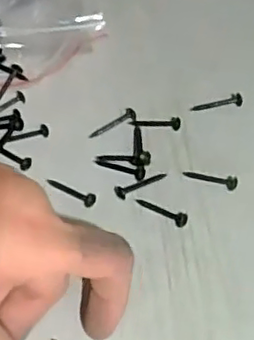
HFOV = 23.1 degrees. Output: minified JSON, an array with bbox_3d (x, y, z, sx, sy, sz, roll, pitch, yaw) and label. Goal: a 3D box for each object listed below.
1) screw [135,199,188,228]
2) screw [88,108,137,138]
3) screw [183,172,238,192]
[{"bbox_3d":[0.019,0.023,0.340,0.030,0.004,0.008,18,65,8],"label":"screw"},{"bbox_3d":[-0.008,-0.027,0.366,0.030,0.004,0.006,-28,67,-13],"label":"screw"},{"bbox_3d":[0.047,0.006,0.349,0.030,0.004,0.008,9,64,4],"label":"screw"}]

